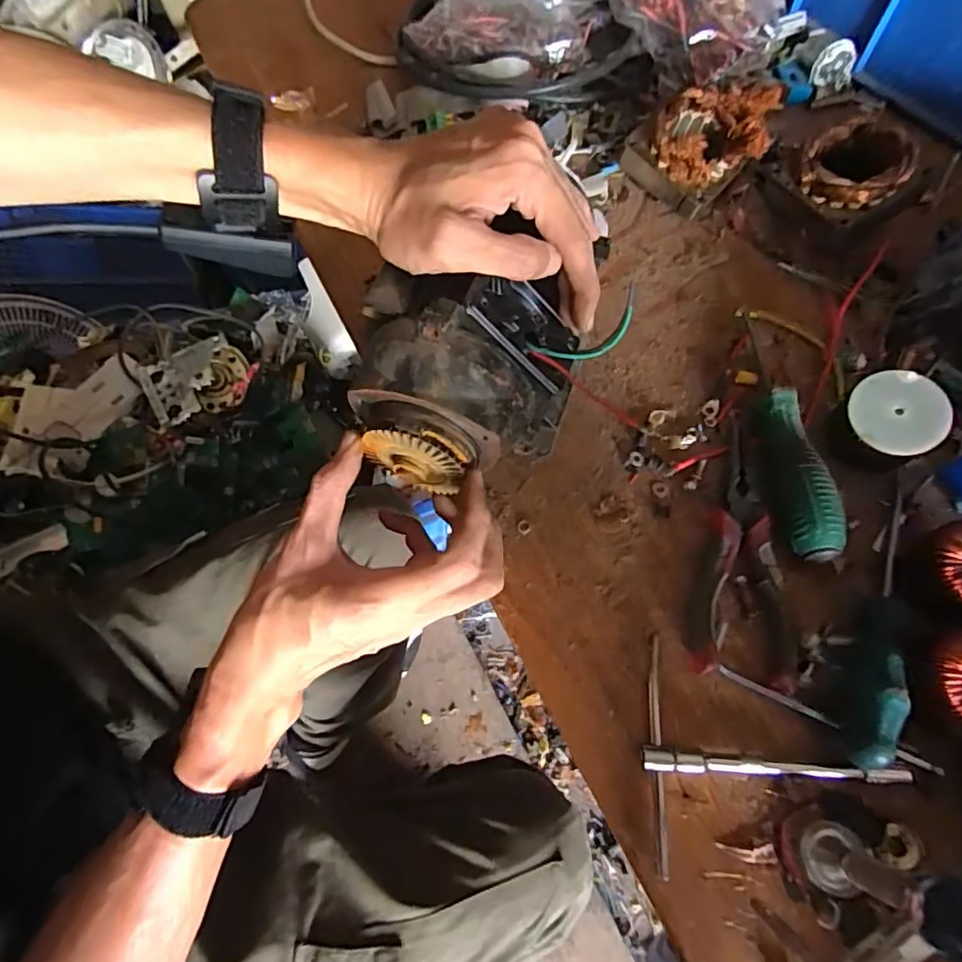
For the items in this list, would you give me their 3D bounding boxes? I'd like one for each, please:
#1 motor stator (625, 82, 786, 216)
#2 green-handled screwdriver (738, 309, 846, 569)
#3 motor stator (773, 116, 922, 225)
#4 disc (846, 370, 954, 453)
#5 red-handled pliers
[{"bbox_3d":[0.175,-0.268,0.447,0.093,0.062,0.096,35,68,15],"label":"motor stator"},{"bbox_3d":[0.186,-0.041,0.352,0.025,0.028,0.188,-1,64,-1],"label":"green-handled screwdriver"},{"bbox_3d":[0.268,-0.223,0.411,0.070,0.050,0.078,-27,67,-14],"label":"motor stator"},{"bbox_3d":[0.240,-0.039,0.319,0.050,0.004,0.049,0,74,12],"label":"disc"},{"bbox_3d":[0.143,0.040,0.325,0.050,0.016,0.149,4,64,1],"label":"red-handled pliers"}]

